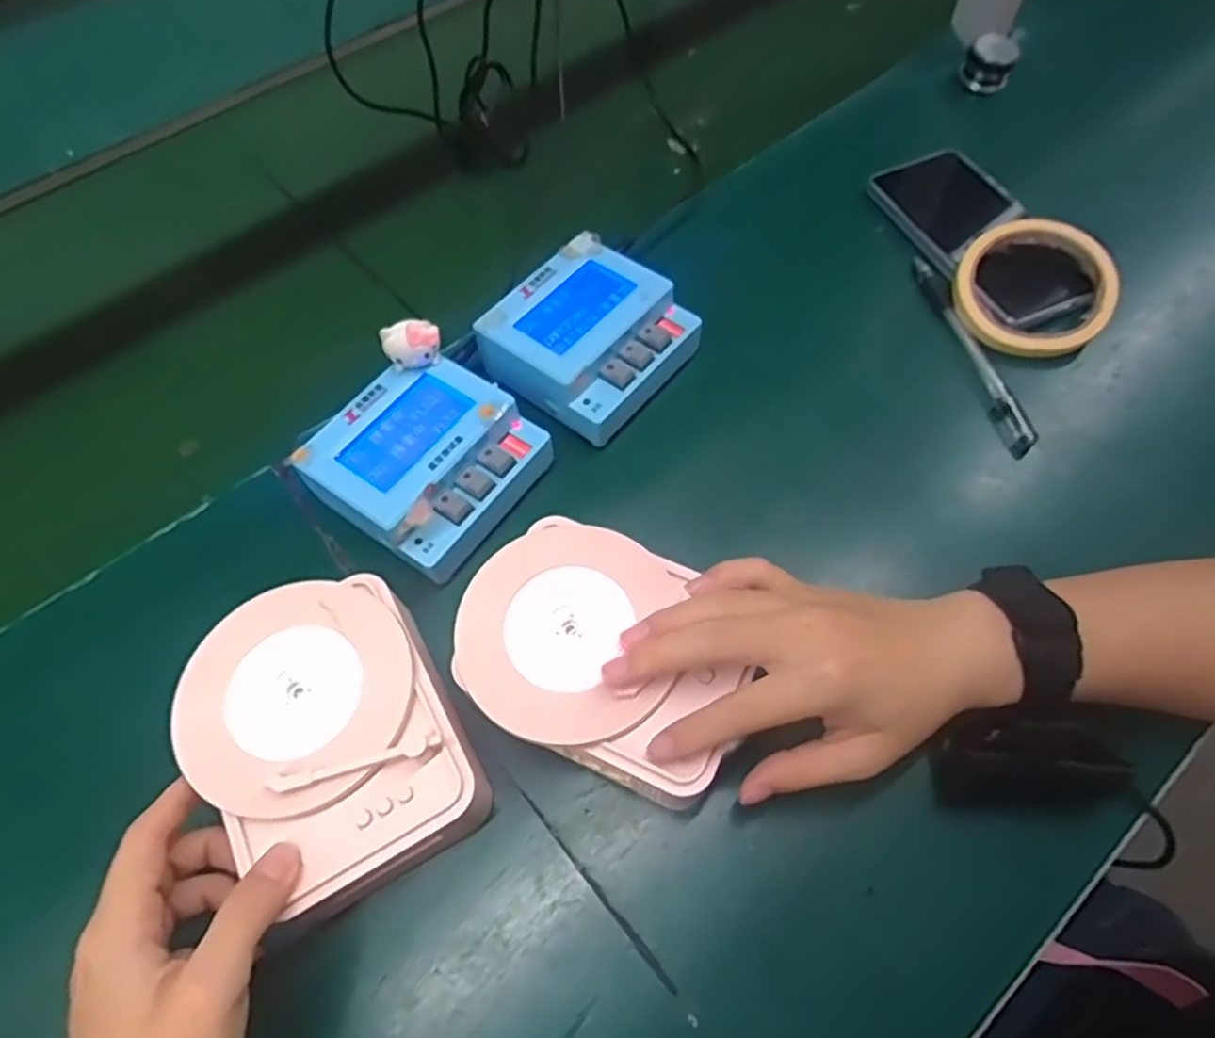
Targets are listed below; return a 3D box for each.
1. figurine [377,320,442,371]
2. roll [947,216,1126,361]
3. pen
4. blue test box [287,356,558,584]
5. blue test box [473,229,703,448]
[{"bbox_3d":[-0.107,-0.095,0.383,0.031,0.024,0.017,-17,60,-6],"label":"figurine"},{"bbox_3d":[0.269,-0.146,0.437,0.092,0.018,0.091,-3,74,11],"label":"roll"},{"bbox_3d":[0.229,-0.107,0.441,0.013,0.014,0.158,-10,60,-2],"label":"pen"},{"bbox_3d":[-0.099,-0.031,0.387,0.093,0.048,0.104,31,67,20],"label":"blue test box"},{"bbox_3d":[-0.009,-0.112,0.420,0.101,0.035,0.107,32,67,20],"label":"blue test box"}]

